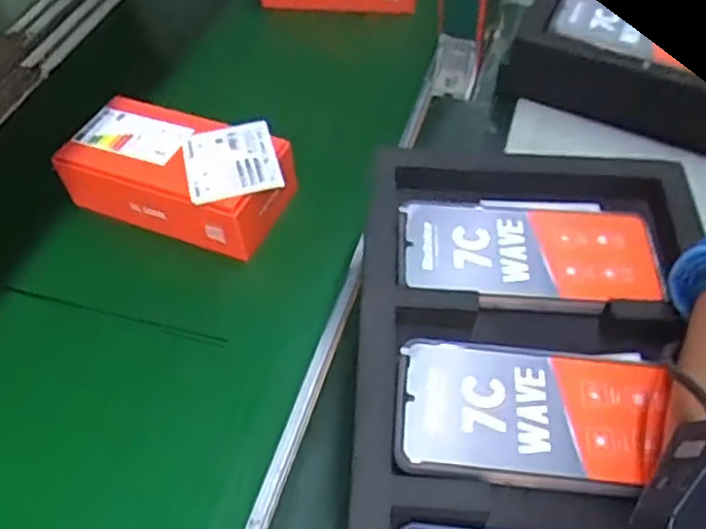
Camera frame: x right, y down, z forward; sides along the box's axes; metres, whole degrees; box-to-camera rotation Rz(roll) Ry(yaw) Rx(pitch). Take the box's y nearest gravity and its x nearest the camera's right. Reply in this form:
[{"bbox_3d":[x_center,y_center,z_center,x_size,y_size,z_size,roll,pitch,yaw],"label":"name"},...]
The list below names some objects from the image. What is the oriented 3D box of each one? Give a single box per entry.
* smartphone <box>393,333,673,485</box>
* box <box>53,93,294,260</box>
[{"bbox_3d":[0.099,0.077,0.371,0.143,0.014,0.079,1,52,6],"label":"smartphone"},{"bbox_3d":[-0.143,-0.080,0.592,0.206,0.060,0.107,18,56,18],"label":"box"}]

